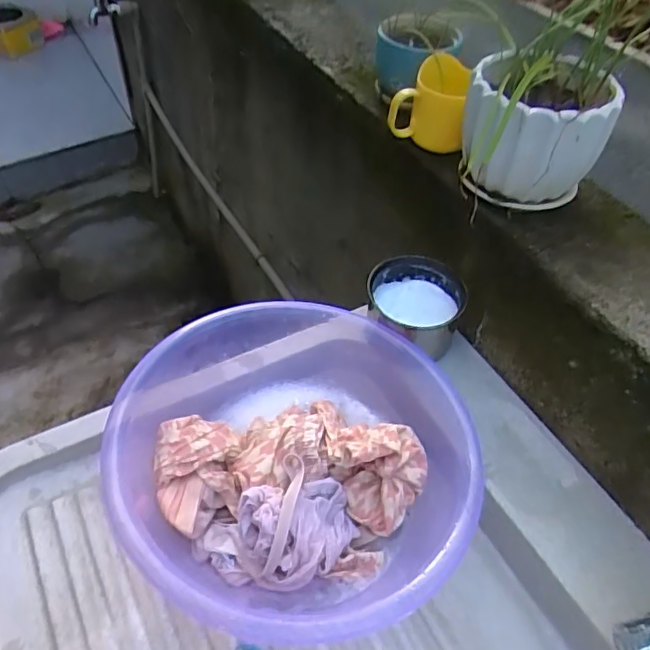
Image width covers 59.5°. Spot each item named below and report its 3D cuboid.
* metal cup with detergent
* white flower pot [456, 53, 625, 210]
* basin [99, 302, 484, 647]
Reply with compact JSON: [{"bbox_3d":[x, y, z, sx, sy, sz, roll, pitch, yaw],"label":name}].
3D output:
[{"bbox_3d":[0.106,-0.012,0.636,0.103,0.069,0.109,1,50,-1],"label":"metal cup with detergent"},{"bbox_3d":[0.195,-0.176,0.536,0.128,0.107,0.096,12,51,8],"label":"white flower pot"},{"bbox_3d":[-0.039,0.125,0.527,0.325,0.122,0.308,1,50,-1],"label":"basin"}]

